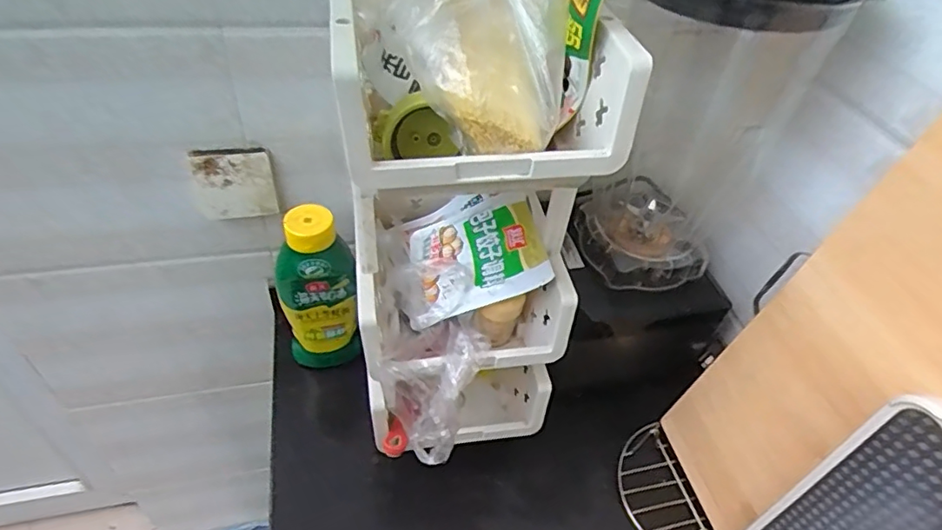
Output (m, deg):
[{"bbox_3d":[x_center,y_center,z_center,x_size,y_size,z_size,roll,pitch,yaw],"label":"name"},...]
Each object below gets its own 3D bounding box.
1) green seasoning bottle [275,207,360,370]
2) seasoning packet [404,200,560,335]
[{"bbox_3d":[-0.186,0.039,0.685,0.067,0.238,0.067,32,50,23],"label":"green seasoning bottle"},{"bbox_3d":[-0.004,-0.014,0.586,0.161,0.031,0.131,-21,52,20],"label":"seasoning packet"}]

